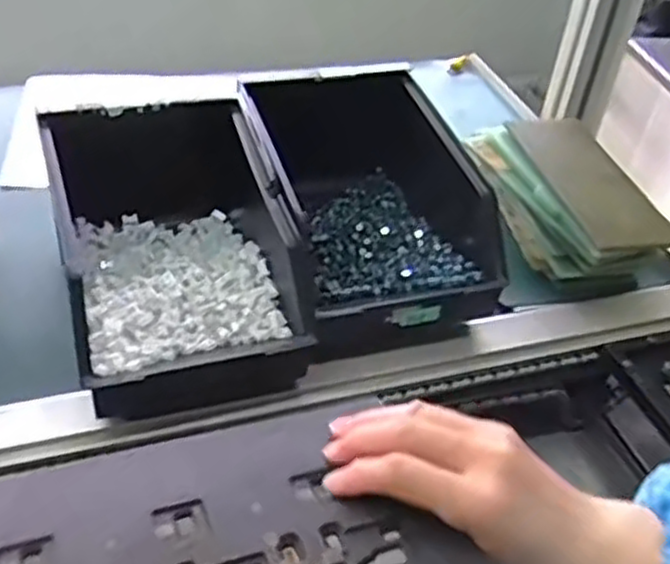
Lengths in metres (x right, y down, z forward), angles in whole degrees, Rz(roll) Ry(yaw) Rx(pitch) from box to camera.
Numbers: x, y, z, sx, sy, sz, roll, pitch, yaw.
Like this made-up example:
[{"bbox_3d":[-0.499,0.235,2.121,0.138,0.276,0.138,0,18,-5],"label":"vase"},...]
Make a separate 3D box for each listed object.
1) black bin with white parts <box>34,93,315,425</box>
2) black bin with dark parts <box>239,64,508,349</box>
[{"bbox_3d":[-0.119,-0.033,0.566,0.159,0.107,0.250,-11,45,-19],"label":"black bin with white parts"},{"bbox_3d":[0.022,-0.071,0.629,0.165,0.118,0.257,-11,45,-19],"label":"black bin with dark parts"}]

